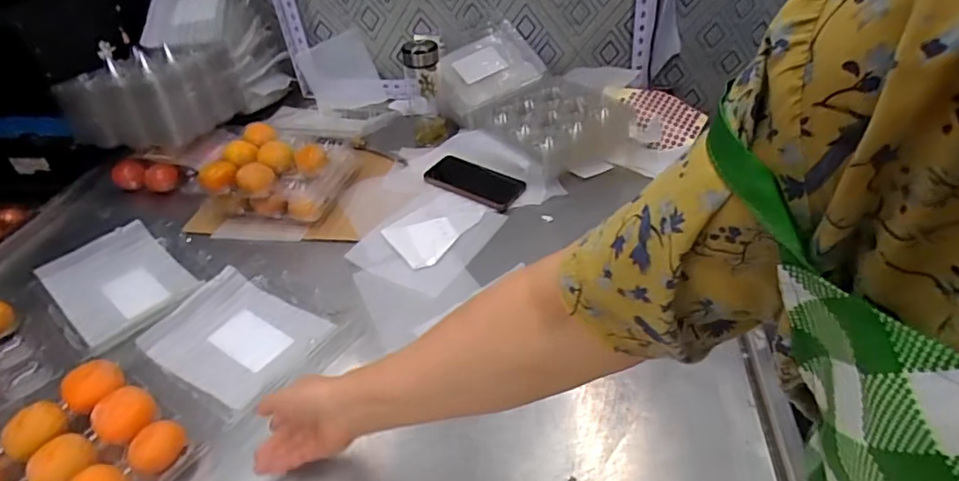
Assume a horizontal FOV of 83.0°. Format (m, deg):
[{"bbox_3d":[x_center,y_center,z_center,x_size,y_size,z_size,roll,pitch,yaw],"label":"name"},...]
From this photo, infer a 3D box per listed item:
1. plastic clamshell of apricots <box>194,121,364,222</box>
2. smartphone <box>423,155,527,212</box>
[{"bbox_3d":[-0.316,-0.115,0.887,0.178,0.090,0.195,8,42,13],"label":"plastic clamshell of apricots"},{"bbox_3d":[-0.012,-0.098,0.906,0.167,0.017,0.084,22,47,26],"label":"smartphone"}]

